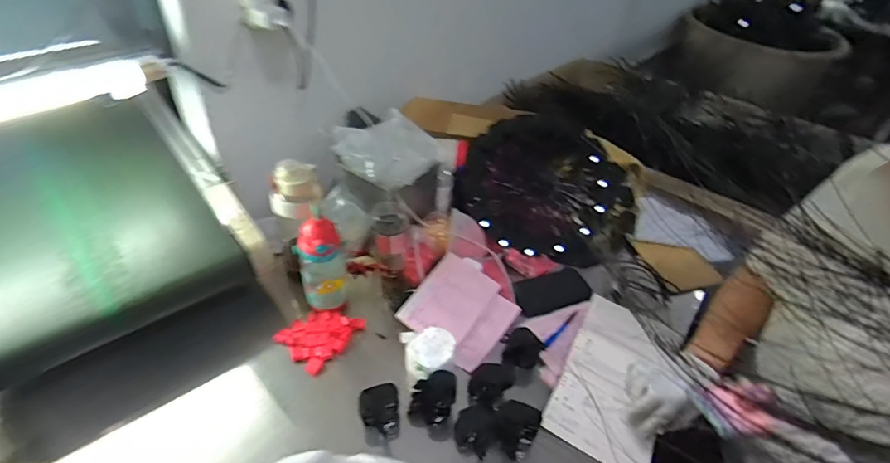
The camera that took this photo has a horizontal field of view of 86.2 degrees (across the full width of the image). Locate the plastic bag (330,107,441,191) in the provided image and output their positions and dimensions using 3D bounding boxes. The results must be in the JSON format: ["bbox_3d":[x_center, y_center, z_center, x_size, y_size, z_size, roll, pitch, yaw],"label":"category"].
[{"bbox_3d":[-0.111,-0.166,0.948,0.159,0.075,0.184,-28,51,-33],"label":"plastic bag"}]

